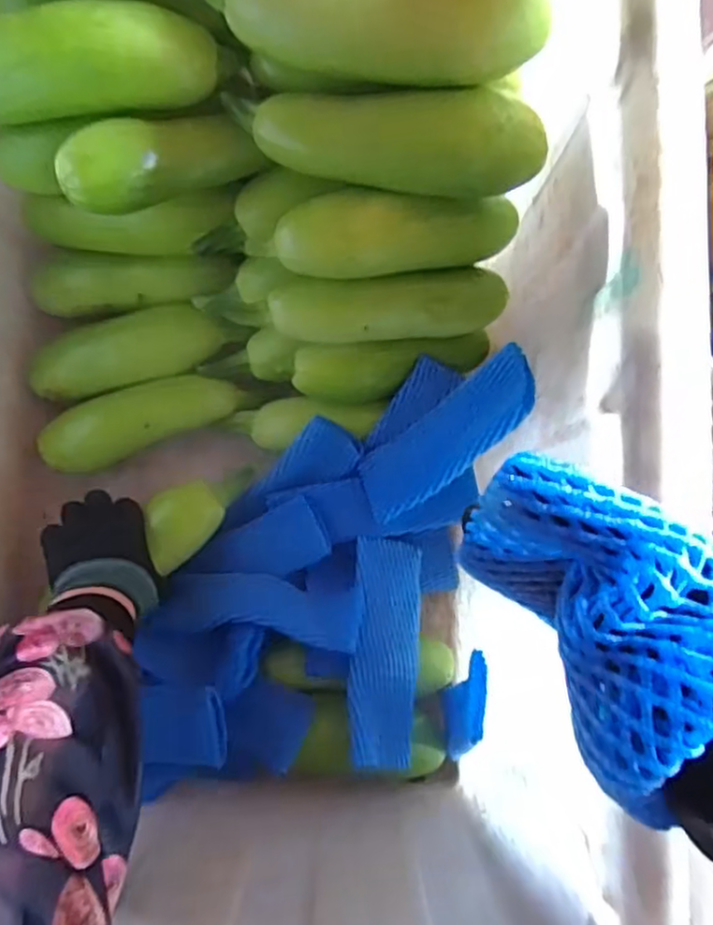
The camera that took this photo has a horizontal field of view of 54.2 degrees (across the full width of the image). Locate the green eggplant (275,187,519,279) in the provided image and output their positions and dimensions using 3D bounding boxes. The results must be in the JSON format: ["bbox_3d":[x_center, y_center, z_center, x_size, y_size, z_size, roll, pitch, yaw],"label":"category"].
[{"bbox_3d":[0.032,-0.168,0.511,0.184,0.050,0.047,-8,83,-3],"label":"green eggplant"}]

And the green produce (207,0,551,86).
[{"bbox_3d":[0.011,-0.275,0.430,0.206,0.051,0.059,7,82,-1],"label":"green produce"}]

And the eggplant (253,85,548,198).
[{"bbox_3d":[0.029,-0.217,0.471,0.200,0.055,0.052,5,82,-2],"label":"eggplant"}]

